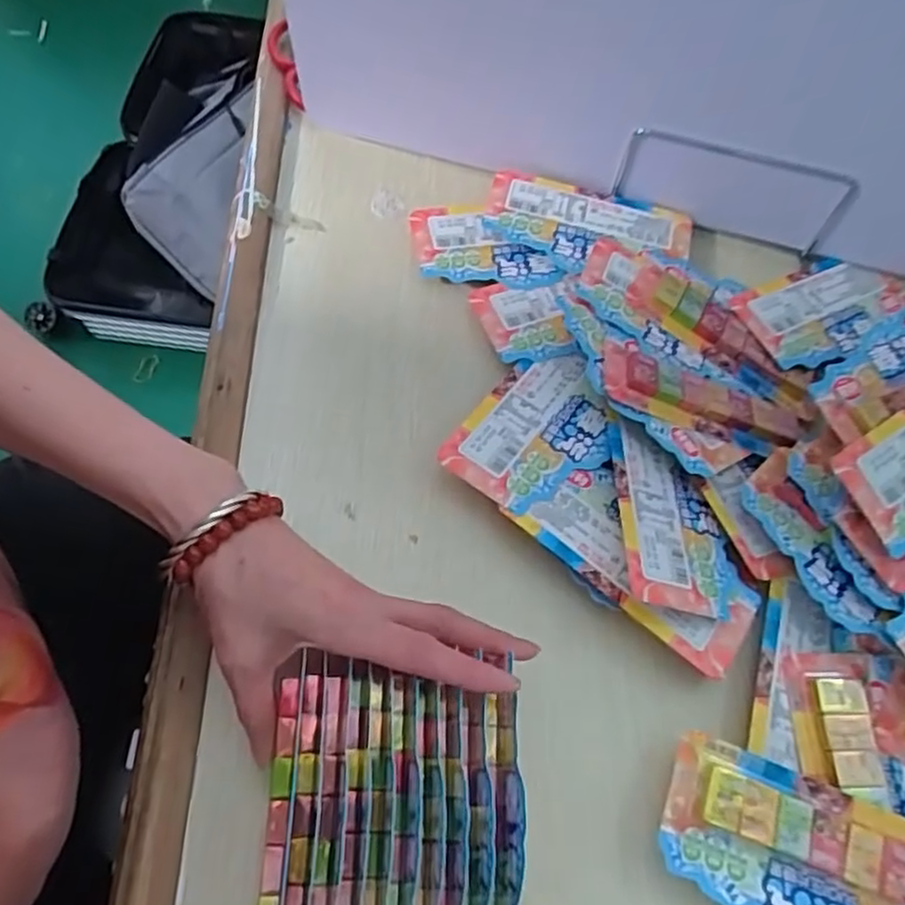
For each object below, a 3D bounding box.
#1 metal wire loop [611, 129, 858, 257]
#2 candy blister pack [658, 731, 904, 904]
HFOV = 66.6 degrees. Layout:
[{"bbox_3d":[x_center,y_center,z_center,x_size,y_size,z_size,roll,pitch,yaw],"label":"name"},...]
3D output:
[{"bbox_3d":[0.189,-0.181,0.469,0.152,0.062,0.008,14,65,5],"label":"metal wire loop"},{"bbox_3d":[0.165,0.194,0.322,0.135,0.019,0.076,23,65,7],"label":"candy blister pack"}]

